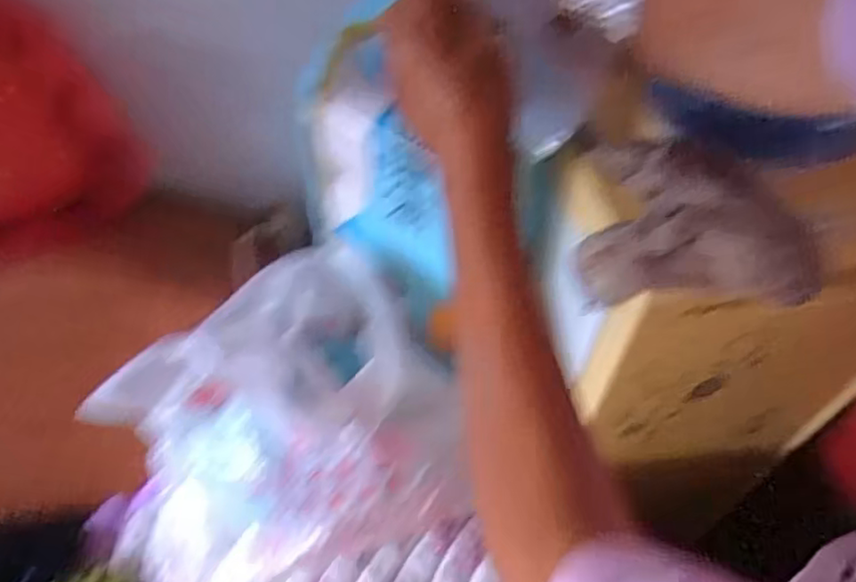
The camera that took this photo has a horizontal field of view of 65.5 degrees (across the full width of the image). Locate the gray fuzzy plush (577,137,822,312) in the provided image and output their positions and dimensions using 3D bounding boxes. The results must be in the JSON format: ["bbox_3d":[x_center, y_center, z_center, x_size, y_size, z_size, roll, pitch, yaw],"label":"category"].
[{"bbox_3d":[0.187,-0.050,0.474,0.161,0.056,0.117,0,51,-2],"label":"gray fuzzy plush"}]

